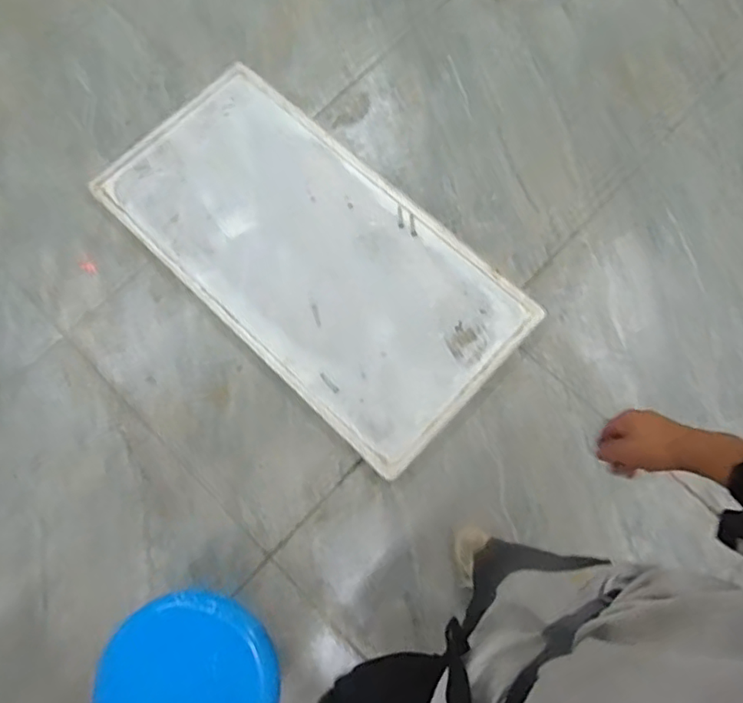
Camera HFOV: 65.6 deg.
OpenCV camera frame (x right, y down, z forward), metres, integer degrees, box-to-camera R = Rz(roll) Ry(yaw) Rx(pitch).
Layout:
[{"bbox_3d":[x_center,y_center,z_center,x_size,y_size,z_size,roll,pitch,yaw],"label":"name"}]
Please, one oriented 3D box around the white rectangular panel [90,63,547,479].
[{"bbox_3d":[-0.171,-0.284,1.560,1.176,0.038,0.593,43,80,13],"label":"white rectangular panel"}]

